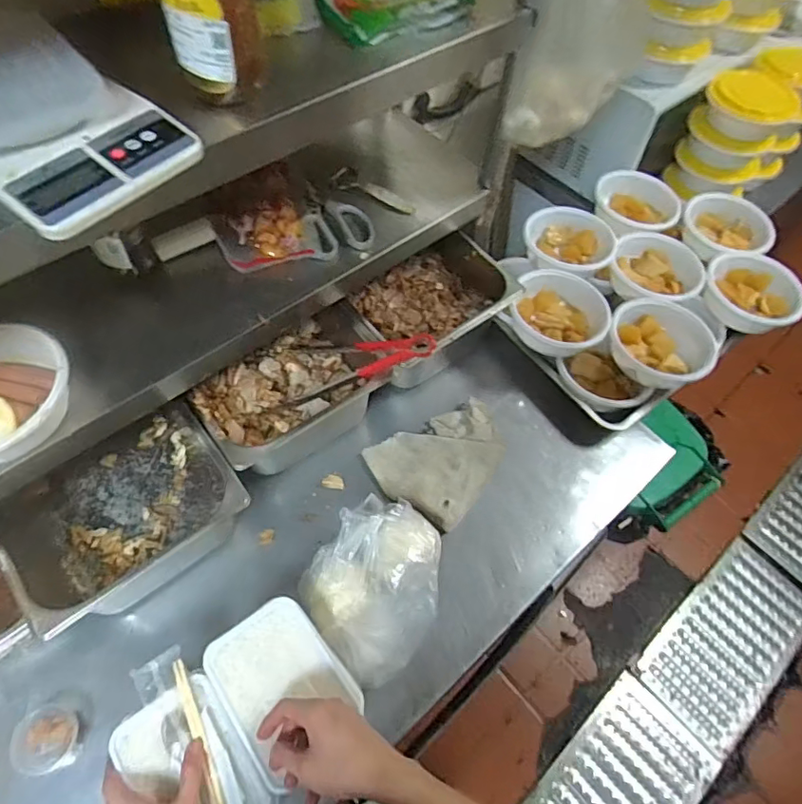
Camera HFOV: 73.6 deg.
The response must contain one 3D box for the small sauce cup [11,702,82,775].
[{"bbox_3d":[-0.421,0.402,0.639,0.069,0.035,0.069,1,59,-2],"label":"small sauce cup"}]

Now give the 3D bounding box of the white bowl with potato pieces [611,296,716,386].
[{"bbox_3d":[0.443,-0.103,0.923,0.172,0.064,0.151,-3,60,-5],"label":"white bowl with potato pieces"}]

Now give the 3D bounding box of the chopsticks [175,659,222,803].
[{"bbox_3d":[-0.204,0.368,0.556,0.014,0.004,0.198,-23,64,-16],"label":"chopsticks"}]

